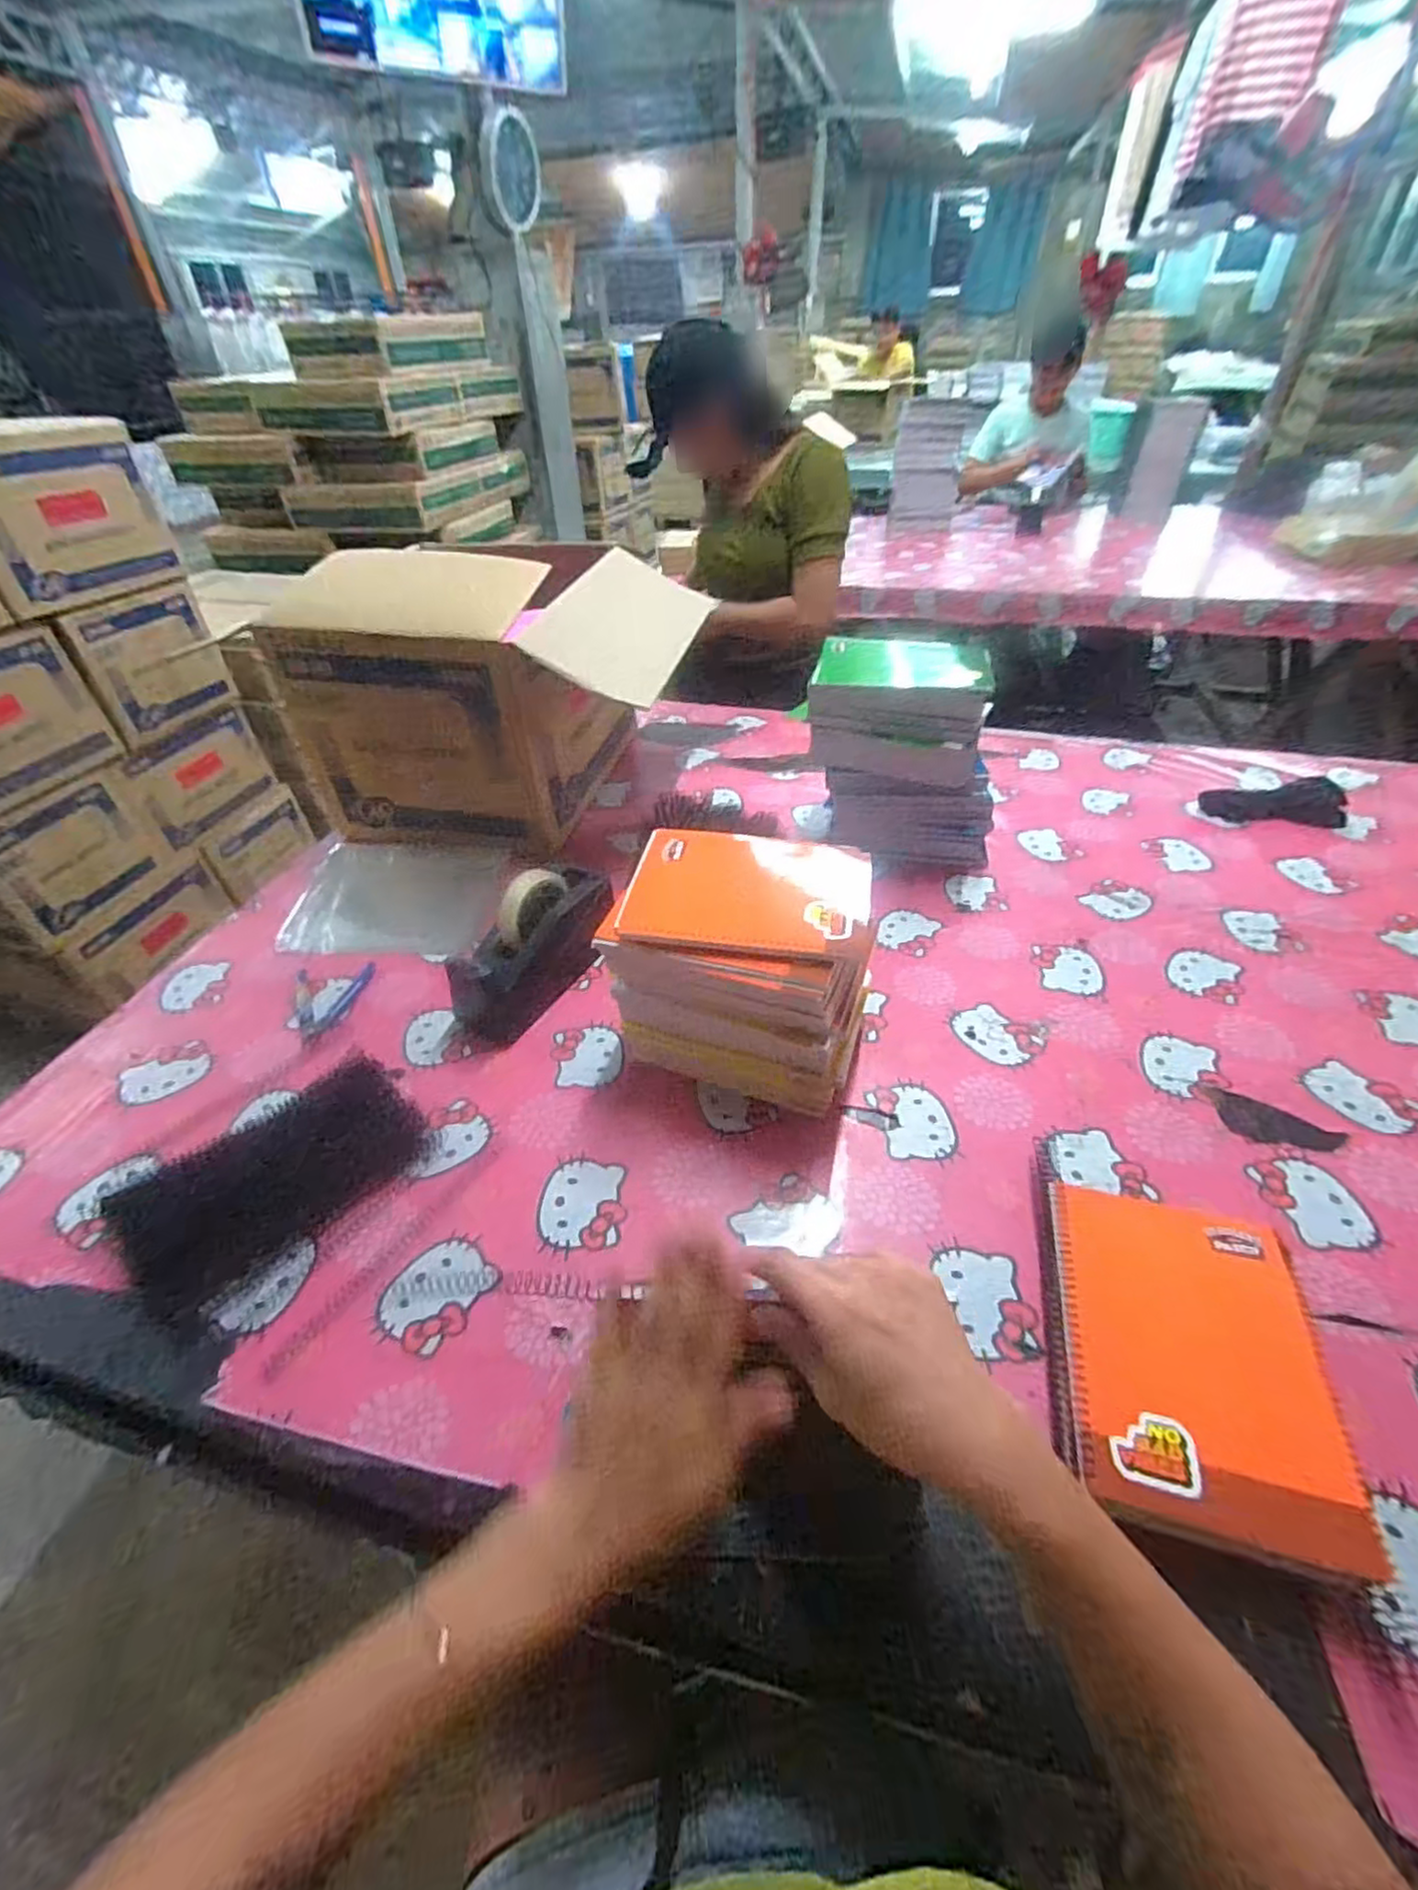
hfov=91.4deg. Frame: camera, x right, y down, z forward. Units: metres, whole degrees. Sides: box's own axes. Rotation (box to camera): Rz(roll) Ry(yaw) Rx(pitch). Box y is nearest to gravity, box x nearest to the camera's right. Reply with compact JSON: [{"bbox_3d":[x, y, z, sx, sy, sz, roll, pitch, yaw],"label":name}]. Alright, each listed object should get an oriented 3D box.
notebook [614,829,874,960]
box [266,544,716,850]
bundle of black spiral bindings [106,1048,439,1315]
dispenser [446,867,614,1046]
[{"bbox_3d":[0.036,-0.054,0.608,0.206,0.014,0.154,7,43,9],"label":"notebook"},{"bbox_3d":[-0.279,-0.365,1.009,0.497,0.321,0.361,5,42,7],"label":"box"},{"bbox_3d":[-0.378,0.201,0.611,0.229,0.019,0.153,-35,52,-30],"label":"bundle of black spiral bindings"},{"bbox_3d":[-0.182,-0.004,0.751,0.077,0.123,0.213,26,50,28],"label":"dispenser"}]

